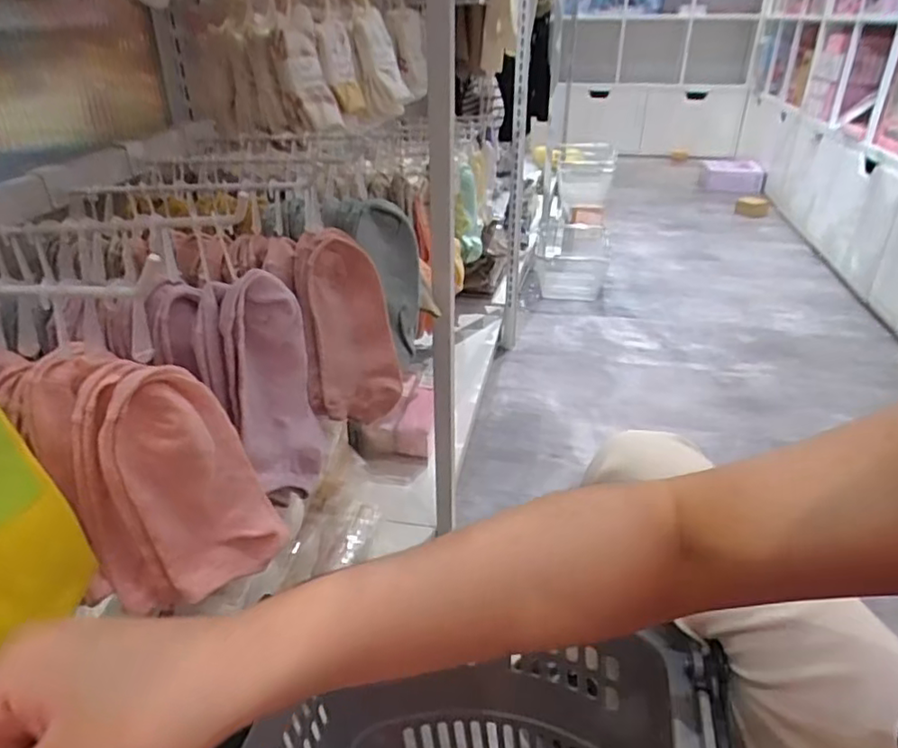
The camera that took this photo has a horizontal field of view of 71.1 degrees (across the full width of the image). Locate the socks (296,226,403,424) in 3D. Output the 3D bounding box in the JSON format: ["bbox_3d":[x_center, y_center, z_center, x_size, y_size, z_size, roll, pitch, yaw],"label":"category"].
[{"bbox_3d":[-0.081,-0.035,0.519,0.072,0.156,0.045,-3,30,-5],"label":"socks"}]

